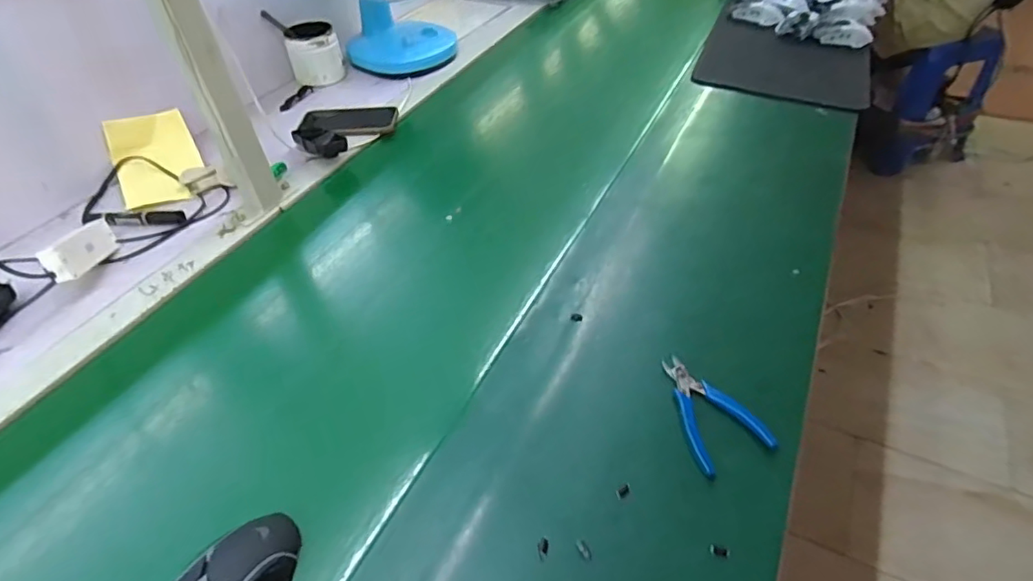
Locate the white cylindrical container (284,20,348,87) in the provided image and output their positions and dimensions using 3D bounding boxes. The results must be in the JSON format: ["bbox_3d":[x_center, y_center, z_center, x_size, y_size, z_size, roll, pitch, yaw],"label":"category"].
[{"bbox_3d":[-0.376,-0.445,1.027,0.096,0.095,0.082,-16,48,-13],"label":"white cylindrical container"}]

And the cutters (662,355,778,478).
[{"bbox_3d":[0.183,0.112,0.529,0.074,0.012,0.118,-14,47,-12],"label":"cutters"}]

